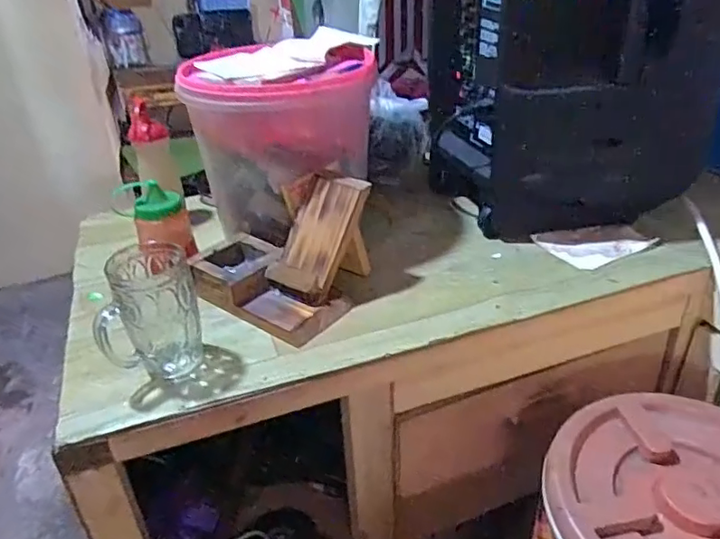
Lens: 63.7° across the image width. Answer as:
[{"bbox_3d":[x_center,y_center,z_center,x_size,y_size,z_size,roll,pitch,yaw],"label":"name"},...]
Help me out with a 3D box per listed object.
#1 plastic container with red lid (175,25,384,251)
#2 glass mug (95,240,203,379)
[{"bbox_3d":[-0.099,-0.188,0.805,0.251,0.199,0.216,-21,36,-24],"label":"plastic container with red lid"},{"bbox_3d":[-0.220,0.044,0.602,0.096,0.130,0.081,-18,35,-20],"label":"glass mug"}]

